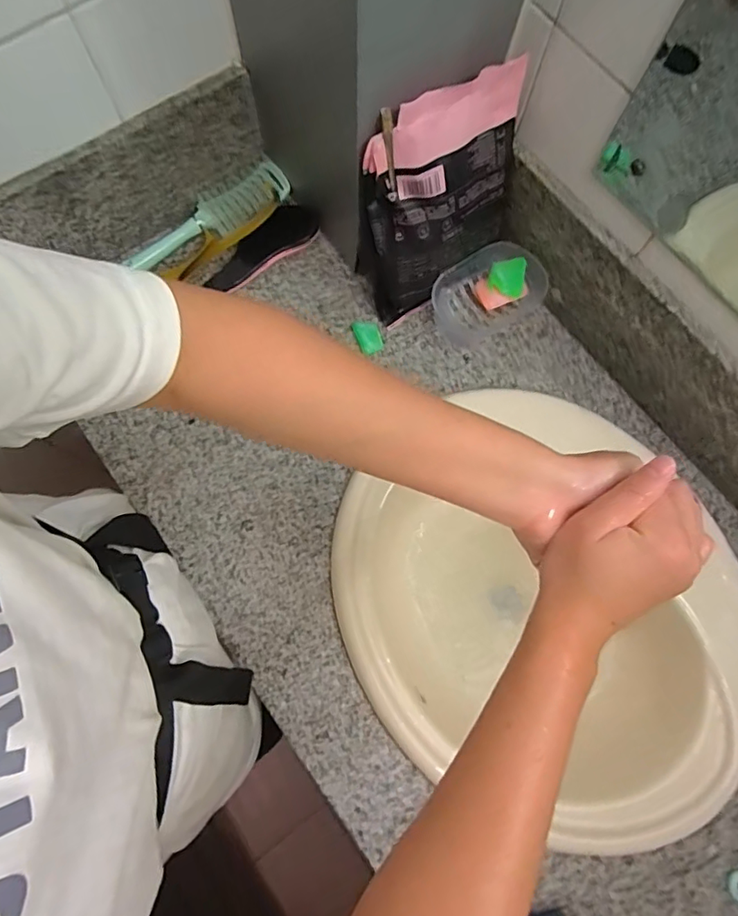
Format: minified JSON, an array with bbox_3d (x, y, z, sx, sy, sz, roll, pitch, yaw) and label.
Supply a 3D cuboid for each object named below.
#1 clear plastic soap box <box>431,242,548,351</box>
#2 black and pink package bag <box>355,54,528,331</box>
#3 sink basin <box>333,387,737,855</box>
[{"bbox_3d":[0.154,-0.217,0.678,0.144,0.051,0.094,-31,78,-9],"label":"clear plastic soap box"},{"bbox_3d":[0.085,-0.291,0.604,0.186,0.249,0.096,-27,77,-8],"label":"black and pink package bag"},{"bbox_3d":[0.205,0.200,0.655,0.440,0.140,0.475,-22,77,-7],"label":"sink basin"}]

